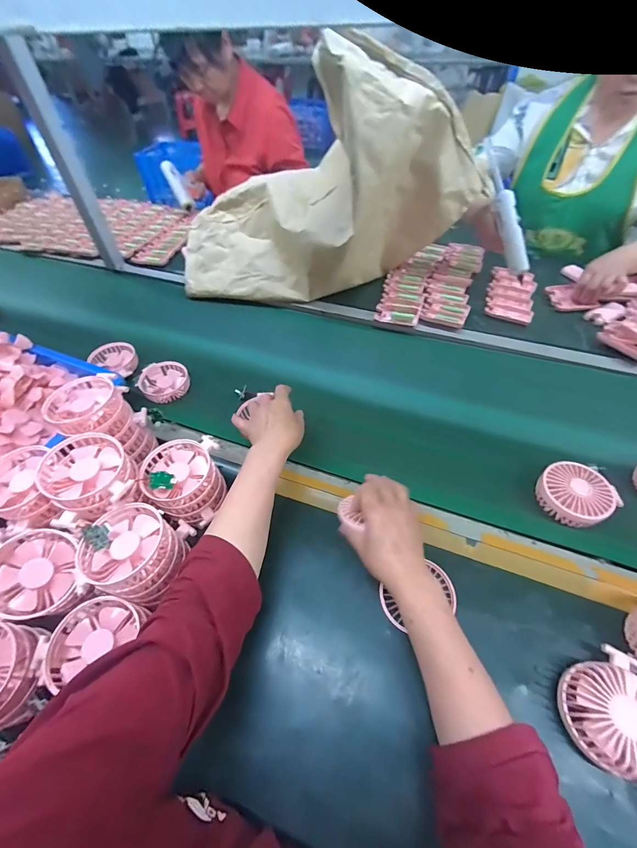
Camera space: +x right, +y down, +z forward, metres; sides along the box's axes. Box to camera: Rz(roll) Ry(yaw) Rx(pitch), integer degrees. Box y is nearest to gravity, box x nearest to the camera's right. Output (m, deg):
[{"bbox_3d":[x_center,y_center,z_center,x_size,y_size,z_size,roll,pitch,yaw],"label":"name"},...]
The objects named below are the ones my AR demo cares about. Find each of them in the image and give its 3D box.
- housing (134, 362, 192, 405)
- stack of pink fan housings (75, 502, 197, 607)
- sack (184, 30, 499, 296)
[{"bbox_3d":[-0.302,-0.082,0.696,0.090,0.031,0.093,-35,58,-24],"label":"housing"},{"bbox_3d":[-0.212,0.152,0.415,0.093,0.077,0.094,-4,50,-1],"label":"stack of pink fan housings"},{"bbox_3d":[-0.002,-0.528,0.784,0.642,0.401,0.307,7,51,8],"label":"sack"}]

